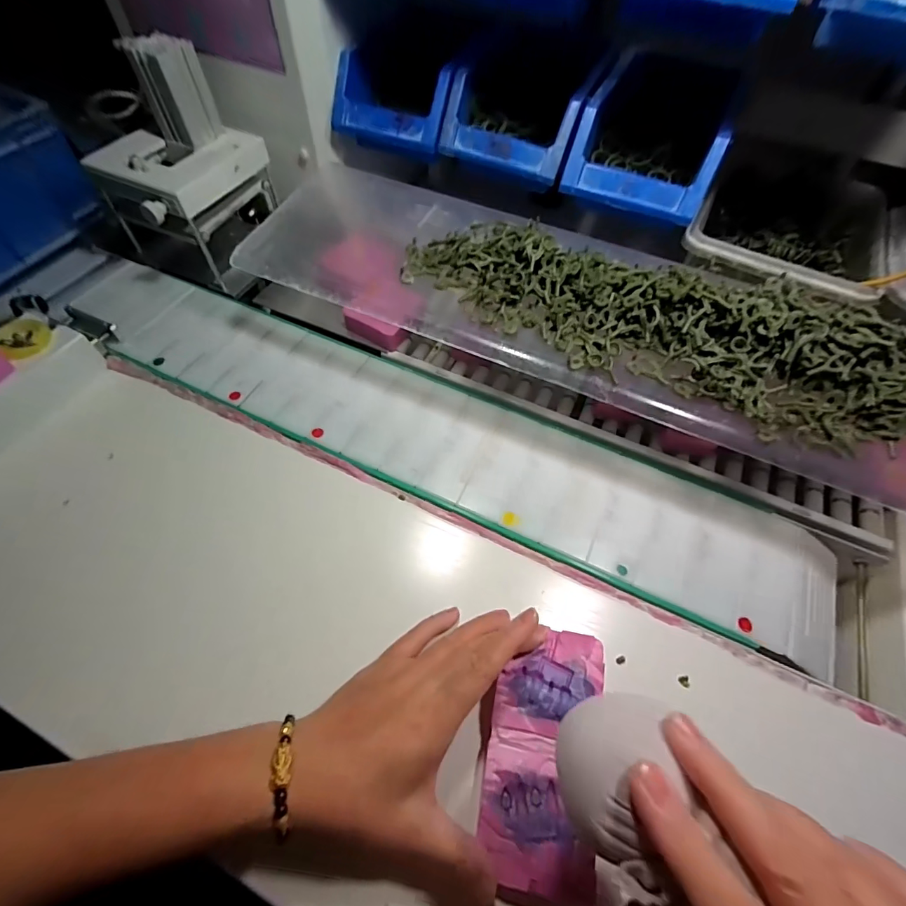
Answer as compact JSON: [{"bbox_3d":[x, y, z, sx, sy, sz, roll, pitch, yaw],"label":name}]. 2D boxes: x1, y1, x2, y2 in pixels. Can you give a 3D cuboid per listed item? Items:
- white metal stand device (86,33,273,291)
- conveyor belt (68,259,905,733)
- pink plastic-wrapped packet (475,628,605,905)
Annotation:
[{"bbox_3d":[-0.285,-0.300,0.466,0.120,0.179,0.144,30,62,16],"label":"white metal stand device"},{"bbox_3d":[-0.017,-0.018,0.420,0.807,0.029,0.148,23,62,11],"label":"conveyor belt"},{"bbox_3d":[0.058,0.183,0.276,0.067,0.013,0.135,14,65,6],"label":"pink plastic-wrapped packet"}]

